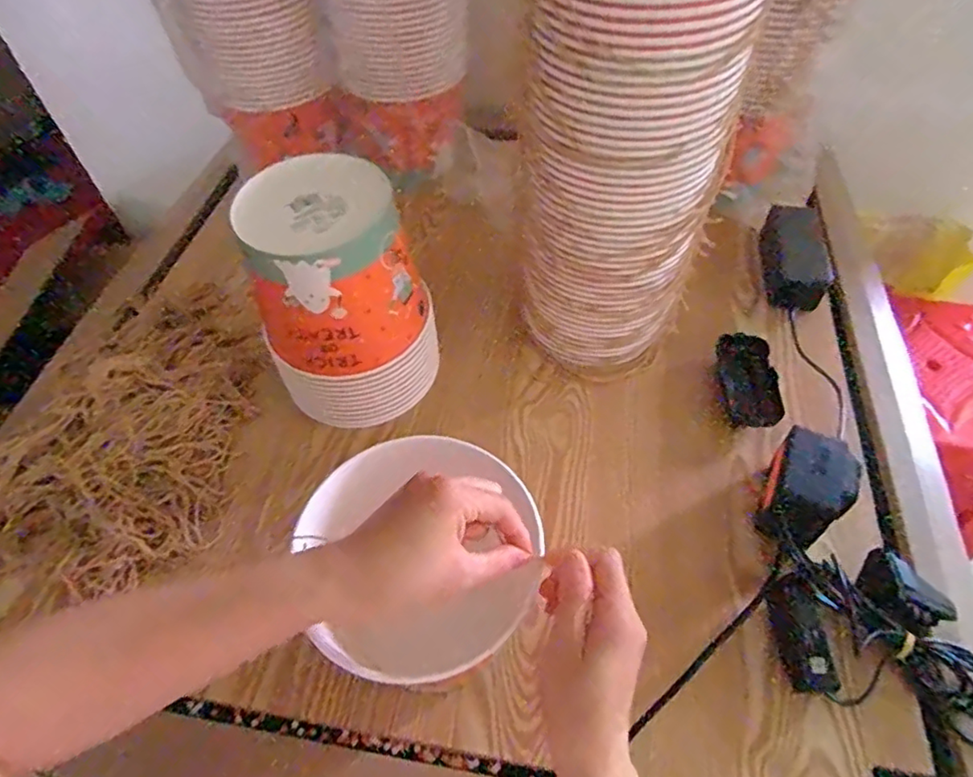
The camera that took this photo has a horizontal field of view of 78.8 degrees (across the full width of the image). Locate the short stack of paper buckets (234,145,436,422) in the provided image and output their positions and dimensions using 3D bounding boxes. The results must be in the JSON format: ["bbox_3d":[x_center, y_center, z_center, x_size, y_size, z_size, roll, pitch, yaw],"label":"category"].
[{"bbox_3d":[-0.128,-0.072,0.542,0.145,0.215,0.140,-8,53,-5],"label":"short stack of paper buckets"}]

